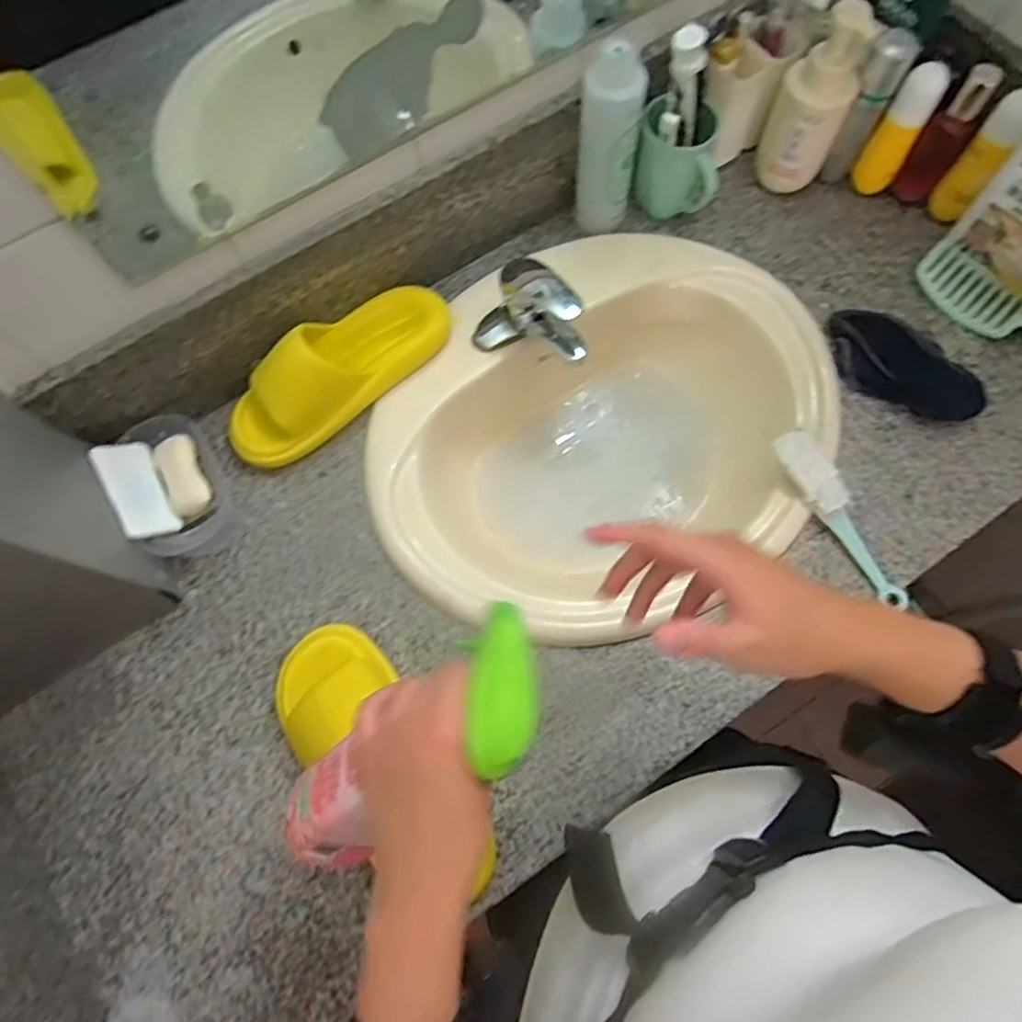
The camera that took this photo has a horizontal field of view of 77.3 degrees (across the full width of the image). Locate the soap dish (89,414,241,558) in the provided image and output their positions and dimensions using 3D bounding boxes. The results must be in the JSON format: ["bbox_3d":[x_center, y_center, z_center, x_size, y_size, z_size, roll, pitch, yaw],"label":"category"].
[{"bbox_3d":[-0.355,-0.025,0.672,0.100,0.068,0.151,-27,73,-6],"label":"soap dish"}]

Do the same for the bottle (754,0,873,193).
[{"bbox_3d":[0.332,-0.448,0.713,0.076,0.207,0.061,22,74,9],"label":"bottle"}]

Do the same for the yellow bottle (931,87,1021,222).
[{"bbox_3d":[0.520,-0.389,0.708,0.043,0.136,0.043,32,75,11],"label":"yellow bottle"}]

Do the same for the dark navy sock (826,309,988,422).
[{"bbox_3d":[0.429,-0.162,0.694,0.179,0.049,0.077,33,76,12],"label":"dark navy sock"}]

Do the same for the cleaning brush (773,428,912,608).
[{"bbox_3d":[0.344,0.005,0.650,0.050,0.043,0.205,-30,73,-7],"label":"cleaning brush"}]

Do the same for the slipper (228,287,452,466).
[{"bbox_3d":[-0.187,-0.156,0.691,0.274,0.092,0.090,-41,75,-10],"label":"slipper"}]

